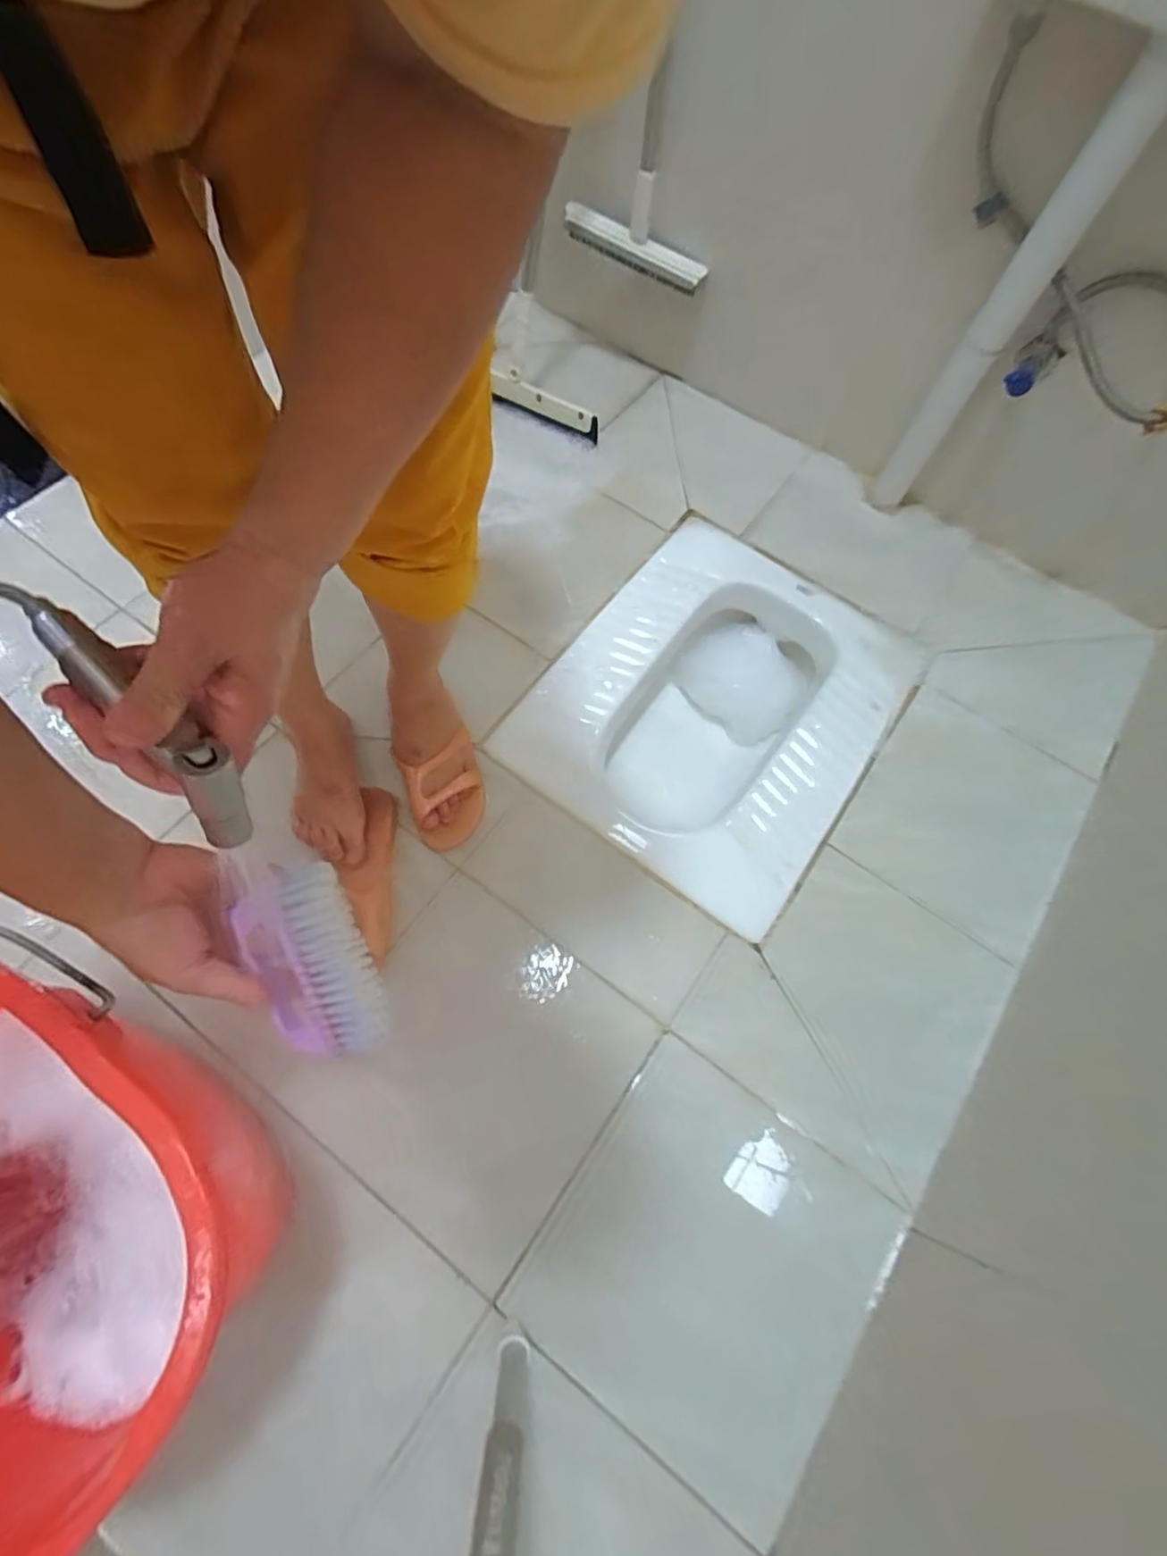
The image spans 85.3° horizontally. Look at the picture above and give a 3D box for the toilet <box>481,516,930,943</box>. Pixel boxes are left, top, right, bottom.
[{"bbox_3d":[0.182,-0.079,0.954,0.423,0.188,0.511,35,69,11],"label":"toilet"}]

